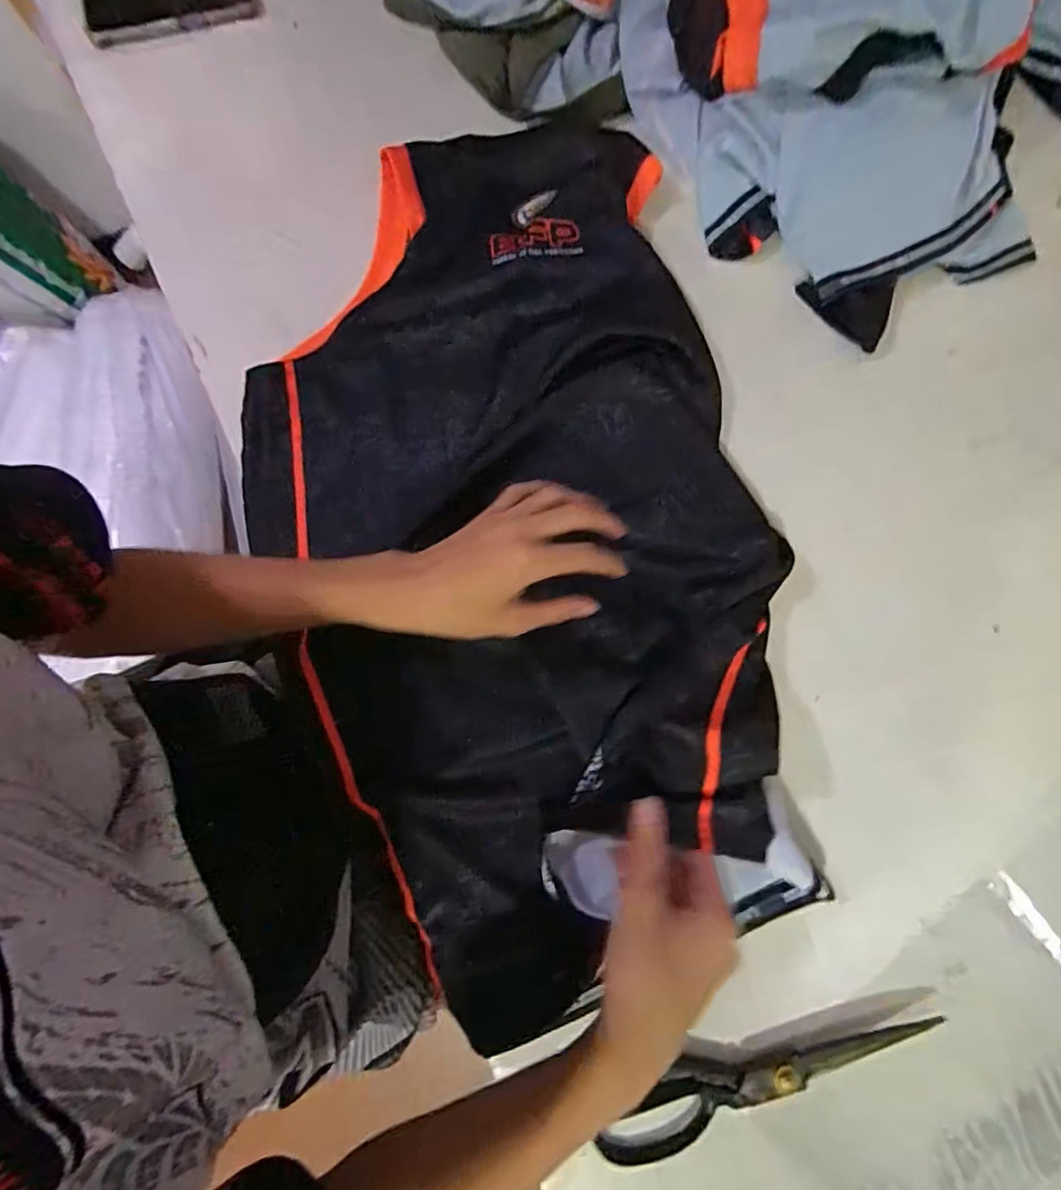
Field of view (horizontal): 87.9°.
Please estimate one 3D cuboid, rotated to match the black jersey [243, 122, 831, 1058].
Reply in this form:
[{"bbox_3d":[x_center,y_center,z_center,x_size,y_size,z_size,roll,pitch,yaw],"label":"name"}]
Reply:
[{"bbox_3d":[-0.017,-0.063,0.443,0.375,0.058,0.704,-15,79,-2],"label":"black jersey"}]

